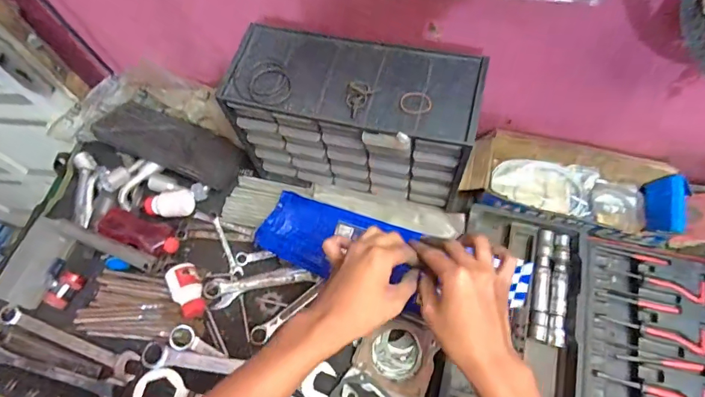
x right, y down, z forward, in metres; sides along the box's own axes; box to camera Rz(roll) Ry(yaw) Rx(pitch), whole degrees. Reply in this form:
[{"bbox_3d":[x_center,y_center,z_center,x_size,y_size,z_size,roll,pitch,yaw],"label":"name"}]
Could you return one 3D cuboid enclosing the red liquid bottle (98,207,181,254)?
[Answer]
[{"bbox_3d":[-0.315,0.054,0.628,0.126,0.048,0.047,18,68,11],"label":"red liquid bottle"}]

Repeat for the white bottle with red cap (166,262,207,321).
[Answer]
[{"bbox_3d":[-0.226,0.128,0.577,0.041,0.042,0.071,-27,66,-9],"label":"white bottle with red cap"}]

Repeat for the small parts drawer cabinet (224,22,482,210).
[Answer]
[{"bbox_3d":[0.003,-0.096,0.563,0.288,0.191,0.129,13,67,9],"label":"small parts drawer cabinet"}]

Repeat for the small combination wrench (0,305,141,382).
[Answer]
[{"bbox_3d":[-0.394,0.197,0.583,0.219,0.020,0.032,18,68,12],"label":"small combination wrench"}]

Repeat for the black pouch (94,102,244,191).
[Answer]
[{"bbox_3d":[-0.293,-0.093,0.662,0.239,0.029,0.091,23,69,13],"label":"black pouch"}]

